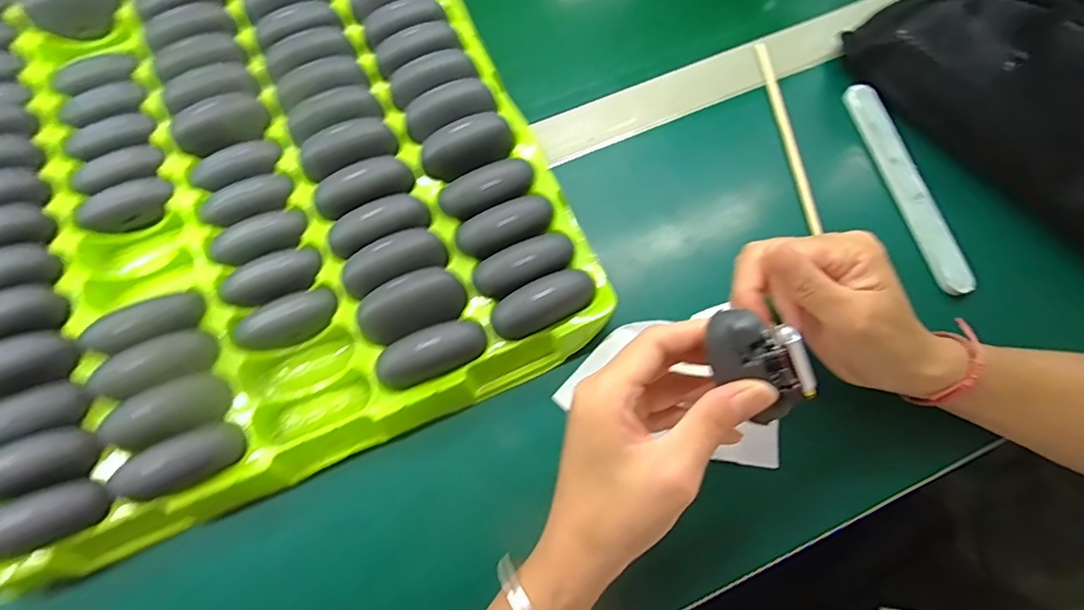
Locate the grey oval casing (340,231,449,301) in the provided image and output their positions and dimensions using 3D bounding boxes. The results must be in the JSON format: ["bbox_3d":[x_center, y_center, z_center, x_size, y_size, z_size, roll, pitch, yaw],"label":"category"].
[{"bbox_3d":[-0.094,-0.028,0.335,0.065,0.021,0.026,-25,73,-9],"label":"grey oval casing"}]

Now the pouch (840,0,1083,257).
[{"bbox_3d":[0.359,-0.119,0.360,0.080,0.093,0.307,-36,75,-12],"label":"pouch"}]

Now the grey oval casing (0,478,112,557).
[{"bbox_3d":[-0.268,0.114,0.281,0.061,0.017,0.027,-18,72,-23],"label":"grey oval casing"}]

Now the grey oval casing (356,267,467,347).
[{"bbox_3d":[-0.081,0.000,0.329,0.065,0.017,0.035,-25,73,-9],"label":"grey oval casing"}]

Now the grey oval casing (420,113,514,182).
[{"bbox_3d":[-0.051,-0.109,0.364,0.063,0.021,0.029,-22,73,-8],"label":"grey oval casing"}]

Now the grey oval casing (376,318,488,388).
[{"bbox_3d":[-0.066,0.027,0.318,0.065,0.022,0.028,-23,73,-8],"label":"grey oval casing"}]

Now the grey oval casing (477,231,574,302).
[{"bbox_3d":[-0.010,-0.028,0.331,0.065,0.019,0.027,-26,73,-9],"label":"grey oval casing"}]

